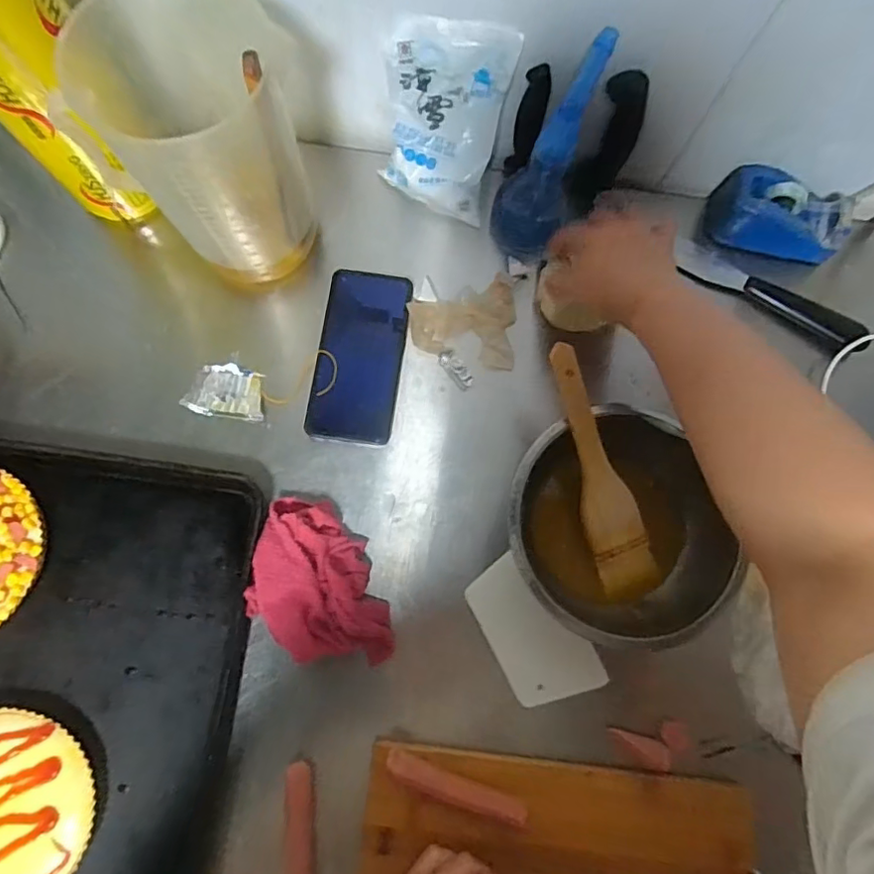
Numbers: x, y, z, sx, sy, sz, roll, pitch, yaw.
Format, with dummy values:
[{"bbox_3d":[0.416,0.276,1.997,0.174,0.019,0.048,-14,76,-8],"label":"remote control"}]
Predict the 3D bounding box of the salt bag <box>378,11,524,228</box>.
[{"bbox_3d":[0.003,-0.268,0.486,0.097,0.153,0.033,23,48,5],"label":"salt bag"}]

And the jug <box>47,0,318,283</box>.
[{"bbox_3d":[-0.176,-0.224,0.439,0.126,0.188,0.120,0,79,-1],"label":"jug"}]

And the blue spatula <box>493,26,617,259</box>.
[{"bbox_3d":[0.093,-0.234,0.485,0.062,0.206,0.045,26,68,4],"label":"blue spatula"}]

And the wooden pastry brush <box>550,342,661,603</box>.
[{"bbox_3d":[0.131,0.032,0.452,0.046,0.015,0.216,-22,105,-5],"label":"wooden pastry brush"}]

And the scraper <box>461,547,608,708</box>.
[{"bbox_3d":[0.080,0.162,0.472,0.075,0.011,0.121,-26,80,-6],"label":"scraper"}]

